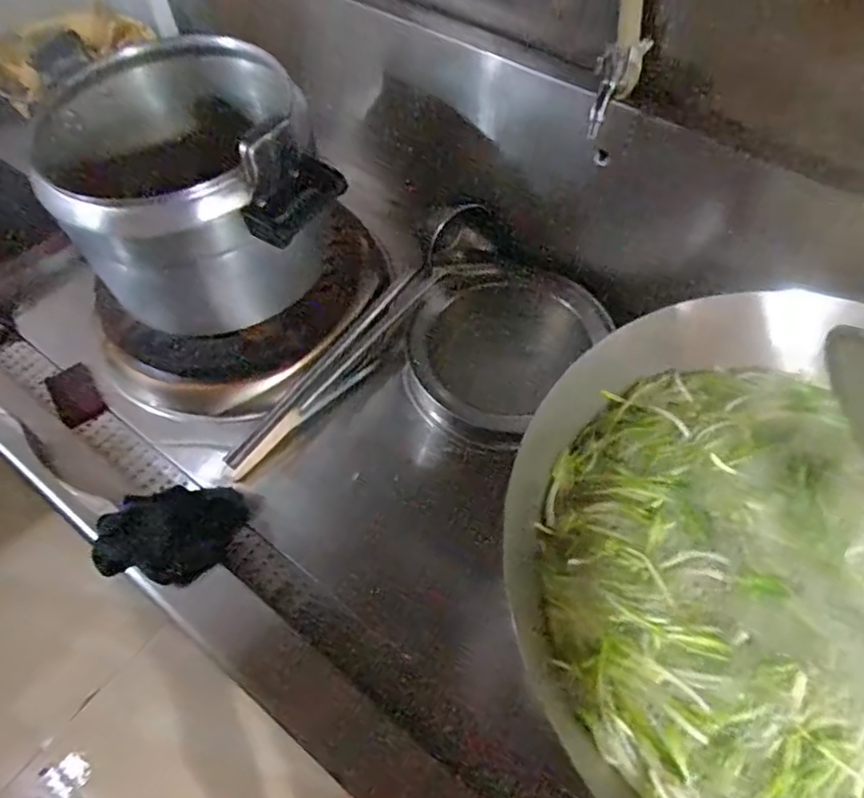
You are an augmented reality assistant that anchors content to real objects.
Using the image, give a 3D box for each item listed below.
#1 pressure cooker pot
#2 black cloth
[{"bbox_3d":[-0.316,-0.301,0.825,0.350,0.271,0.294,2,57,1],"label":"pressure cooker pot"},{"bbox_3d":[-0.309,0.162,0.748,0.110,0.093,0.163,30,62,17],"label":"black cloth"}]

